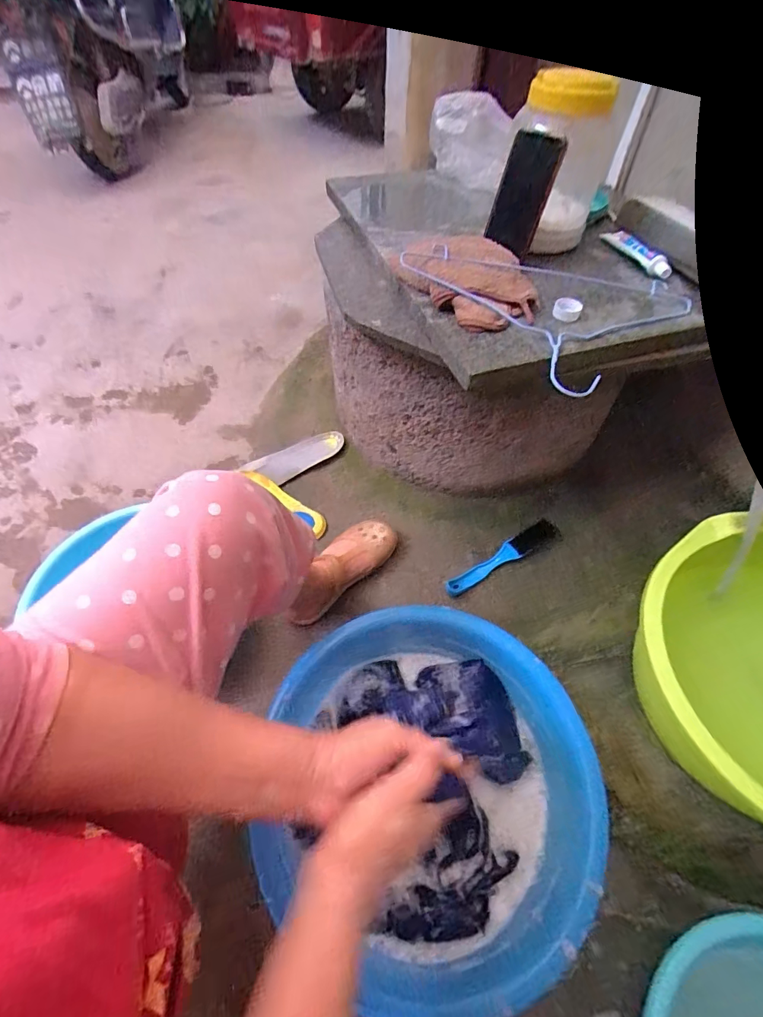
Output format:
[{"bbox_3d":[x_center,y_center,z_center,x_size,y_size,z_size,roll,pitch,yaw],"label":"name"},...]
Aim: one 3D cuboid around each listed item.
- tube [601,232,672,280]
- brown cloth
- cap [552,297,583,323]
[{"bbox_3d":[0.386,-0.396,0.666,0.036,0.017,0.172,-10,53,-9],"label":"tube"},{"bbox_3d":[0.116,-0.311,0.582,0.163,0.051,0.185,-16,54,-13],"label":"brown cloth"},{"bbox_3d":[0.243,-0.262,0.568,0.035,0.011,0.038,1,52,-1],"label":"cap"}]

